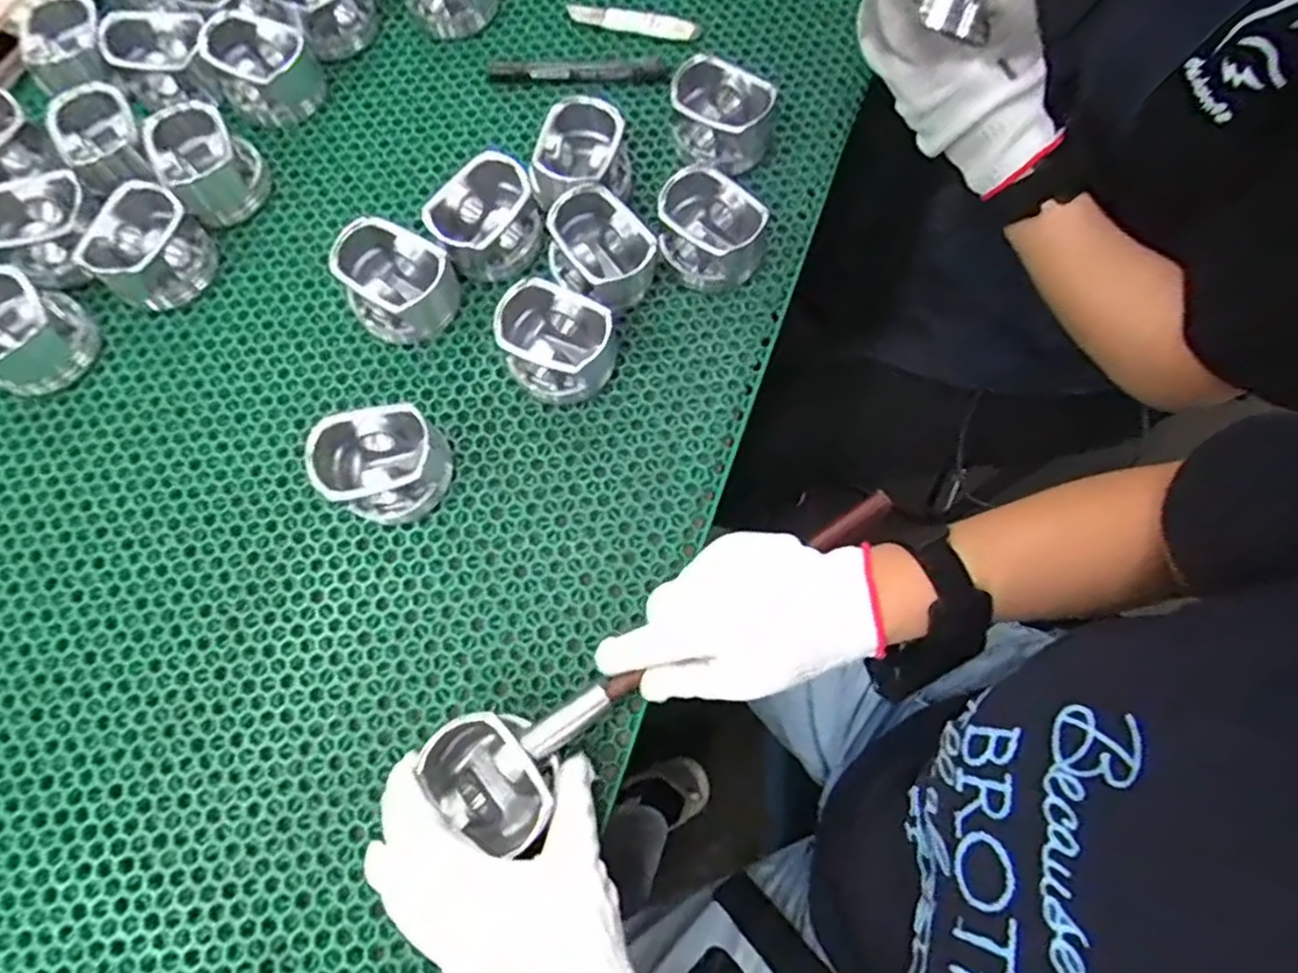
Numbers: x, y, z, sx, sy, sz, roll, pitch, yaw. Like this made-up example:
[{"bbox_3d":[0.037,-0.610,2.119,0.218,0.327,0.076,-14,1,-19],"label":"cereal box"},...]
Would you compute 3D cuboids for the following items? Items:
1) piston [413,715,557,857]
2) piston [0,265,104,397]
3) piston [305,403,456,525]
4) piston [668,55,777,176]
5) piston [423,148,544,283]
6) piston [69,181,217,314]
[{"bbox_3d":[-0.086,0.160,0.395,0.072,0.042,0.057,41,78,12],"label":"piston"},{"bbox_3d":[-0.436,-0.108,0.485,0.074,0.049,0.074,36,77,11],"label":"piston"},{"bbox_3d":[-0.170,-0.015,0.453,0.074,0.050,0.065,-23,74,-6],"label":"piston"},{"bbox_3d":[0.053,-0.282,0.530,0.075,0.054,0.063,20,74,6],"label":"piston"},{"bbox_3d":[-0.116,-0.191,0.507,0.062,0.050,0.076,41,78,12],"label":"piston"},{"bbox_3d":[-0.359,-0.170,0.506,0.065,0.047,0.073,41,78,12],"label":"piston"}]

